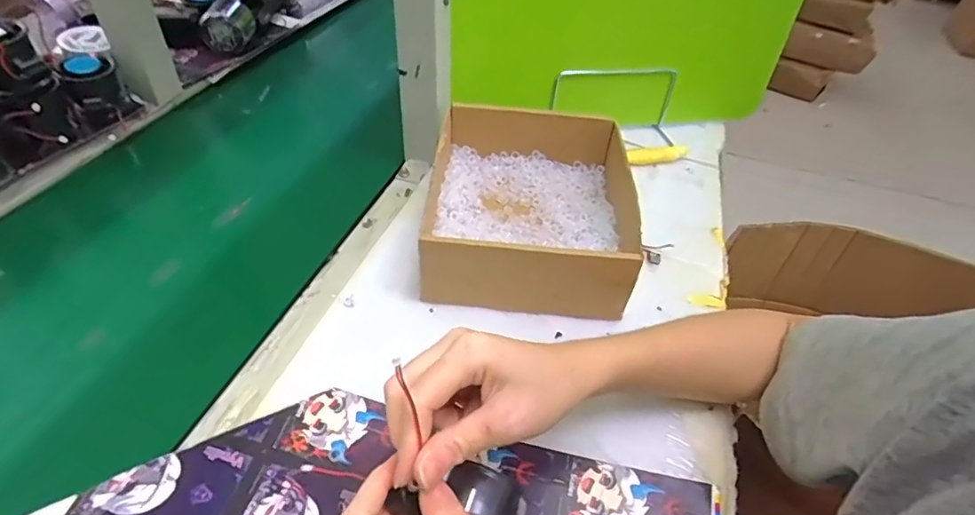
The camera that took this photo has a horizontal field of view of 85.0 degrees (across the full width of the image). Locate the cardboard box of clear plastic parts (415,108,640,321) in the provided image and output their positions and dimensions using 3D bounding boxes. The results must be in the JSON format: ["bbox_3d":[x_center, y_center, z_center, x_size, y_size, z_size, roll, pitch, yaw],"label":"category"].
[{"bbox_3d":[0.038,-0.055,0.485,0.164,0.067,0.210,7,44,1],"label":"cardboard box of clear plastic parts"}]

